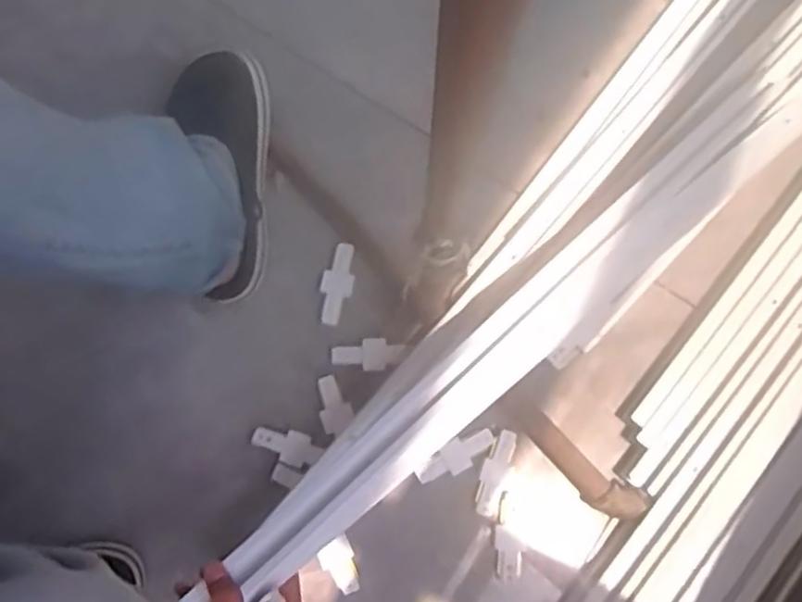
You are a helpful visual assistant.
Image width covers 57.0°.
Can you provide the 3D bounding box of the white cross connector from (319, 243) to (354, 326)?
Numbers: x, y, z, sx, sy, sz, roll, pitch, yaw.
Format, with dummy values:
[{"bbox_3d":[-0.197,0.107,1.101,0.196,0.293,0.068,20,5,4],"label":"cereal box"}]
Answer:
[{"bbox_3d":[-0.070,-0.019,0.803,0.035,0.010,0.088,8,79,1],"label":"white cross connector"}]

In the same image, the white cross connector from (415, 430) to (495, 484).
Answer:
[{"bbox_3d":[0.057,0.163,0.769,0.088,0.007,0.031,-33,81,-6],"label":"white cross connector"}]

